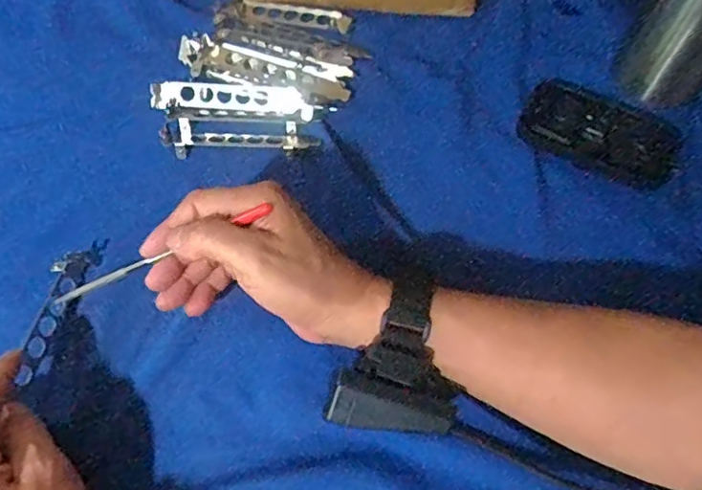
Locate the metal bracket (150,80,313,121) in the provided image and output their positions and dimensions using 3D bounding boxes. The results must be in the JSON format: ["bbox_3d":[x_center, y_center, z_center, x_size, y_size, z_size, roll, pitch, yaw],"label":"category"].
[{"bbox_3d":[-0.093,-0.119,0.462,0.125,0.014,0.028,5,65,1],"label":"metal bracket"}]

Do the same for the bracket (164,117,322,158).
[{"bbox_3d":[-0.086,-0.083,0.455,0.120,0.011,0.031,1,65,-1],"label":"bracket"}]

